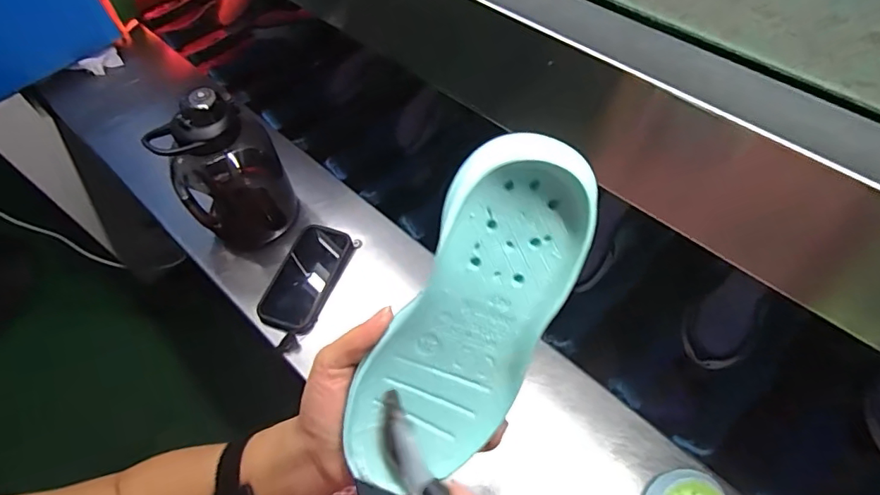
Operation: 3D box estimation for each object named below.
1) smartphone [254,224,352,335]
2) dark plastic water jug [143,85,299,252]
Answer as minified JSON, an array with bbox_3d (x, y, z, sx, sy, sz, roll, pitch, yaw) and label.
[{"bbox_3d":[-0.187,0.040,0.709,0.088,0.013,0.159,14,59,14],"label":"smartphone"},{"bbox_3d":[-0.285,-0.102,0.685,0.133,0.219,0.102,-29,59,-14],"label":"dark plastic water jug"}]

